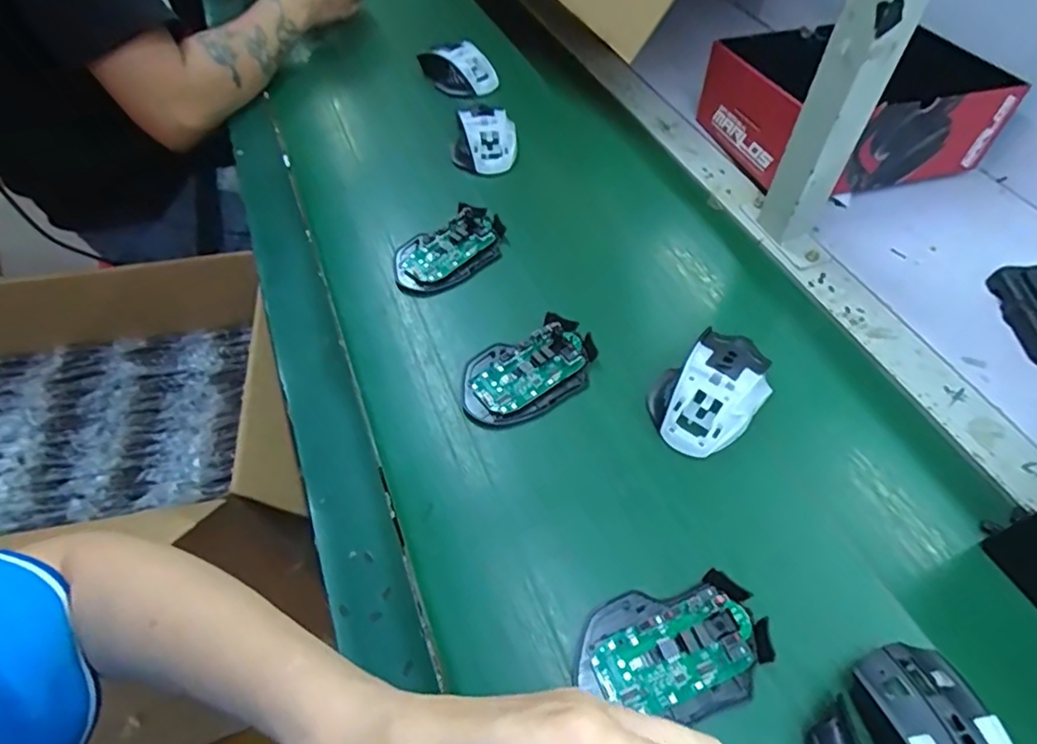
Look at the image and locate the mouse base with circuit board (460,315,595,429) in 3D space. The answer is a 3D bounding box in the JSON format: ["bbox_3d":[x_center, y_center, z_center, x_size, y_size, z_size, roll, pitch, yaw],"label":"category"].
[{"bbox_3d":[0.009,-0.001,0.450,0.111,0.022,0.071,-20,55,-15],"label":"mouse base with circuit board"}]

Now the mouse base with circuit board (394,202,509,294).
[{"bbox_3d":[-0.063,-0.113,0.529,0.109,0.025,0.065,-29,57,-20],"label":"mouse base with circuit board"}]

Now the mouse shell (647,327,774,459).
[{"bbox_3d":[0.148,0.012,0.429,0.104,0.034,0.066,-36,60,-25],"label":"mouse shell"}]

